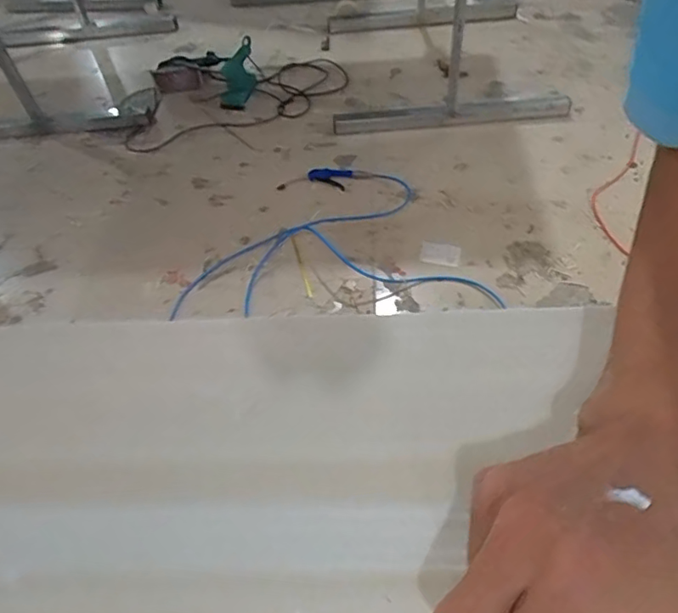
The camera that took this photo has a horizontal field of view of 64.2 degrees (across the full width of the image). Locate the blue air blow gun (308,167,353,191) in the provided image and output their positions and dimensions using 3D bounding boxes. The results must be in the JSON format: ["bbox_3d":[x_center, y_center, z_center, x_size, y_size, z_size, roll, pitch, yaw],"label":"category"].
[{"bbox_3d":[-0.028,-0.411,1.697,0.151,0.021,0.086,23,57,21],"label":"blue air blow gun"}]

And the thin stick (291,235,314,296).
[{"bbox_3d":[-0.103,-0.110,1.494,0.012,0.014,0.191,-16,74,-8],"label":"thin stick"}]

